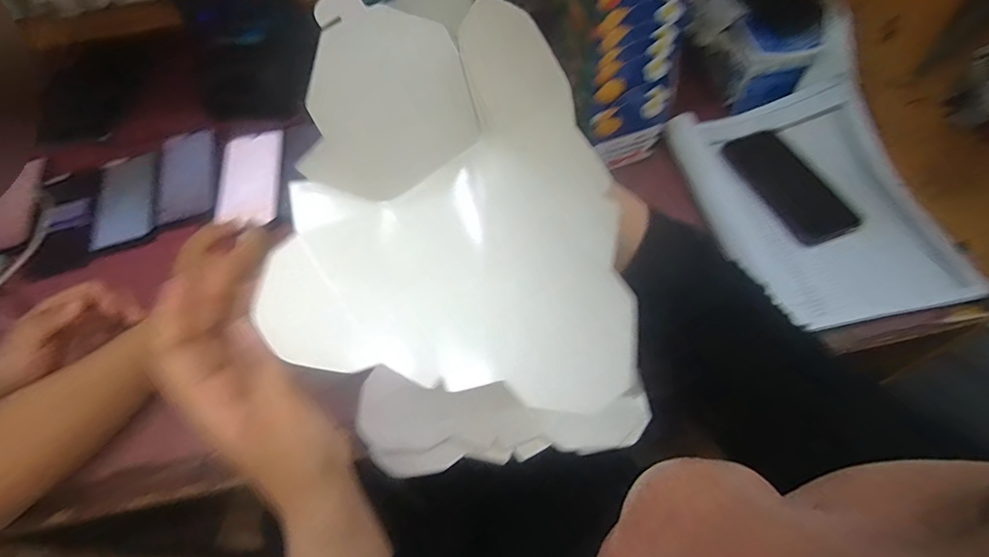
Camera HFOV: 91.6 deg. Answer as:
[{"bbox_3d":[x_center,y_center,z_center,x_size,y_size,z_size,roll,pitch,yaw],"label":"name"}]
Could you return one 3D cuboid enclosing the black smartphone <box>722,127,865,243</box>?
[{"bbox_3d":[0.334,-0.108,0.552,0.073,0.015,0.163,-18,58,-7],"label":"black smartphone"}]

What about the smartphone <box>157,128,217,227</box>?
[{"bbox_3d":[-0.408,-0.139,0.639,0.072,0.005,0.141,-14,66,-6],"label":"smartphone"}]

